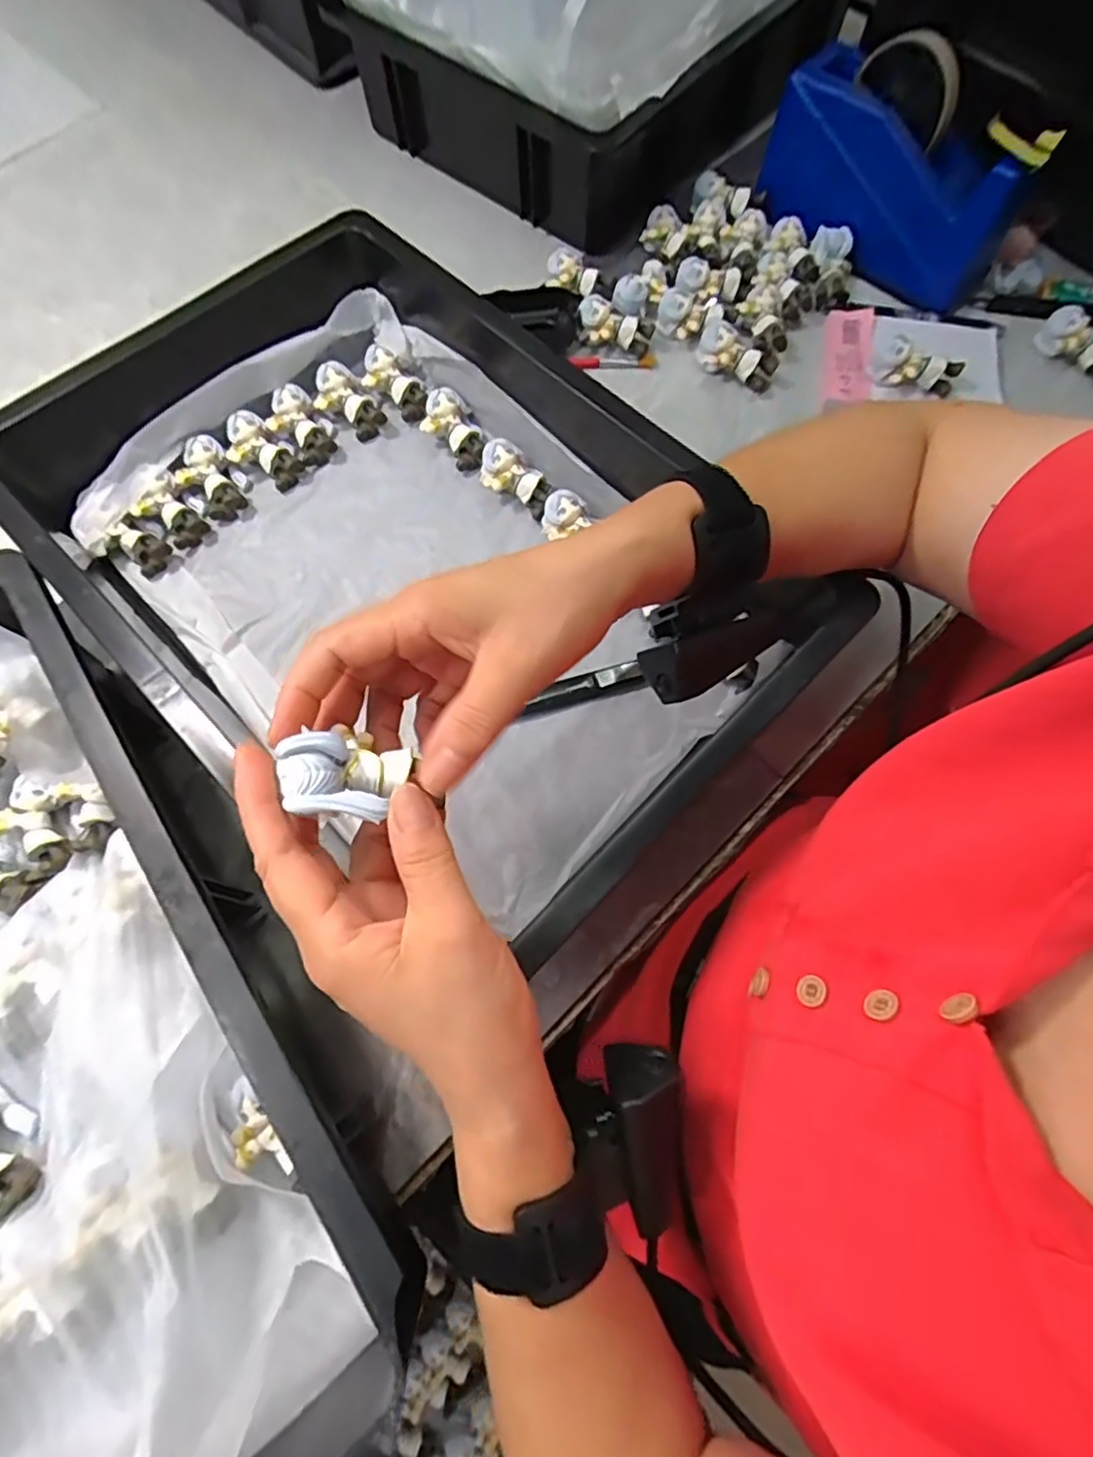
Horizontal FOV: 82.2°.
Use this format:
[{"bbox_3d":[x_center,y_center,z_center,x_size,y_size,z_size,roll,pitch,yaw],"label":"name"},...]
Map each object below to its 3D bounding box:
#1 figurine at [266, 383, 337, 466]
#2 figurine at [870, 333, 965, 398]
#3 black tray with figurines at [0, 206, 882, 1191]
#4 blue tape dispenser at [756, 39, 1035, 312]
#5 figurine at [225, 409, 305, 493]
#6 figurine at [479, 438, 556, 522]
[{"bbox_3d":[-0.182,-0.224,0.467,0.041,0.030,0.052,-24,73,-9],"label":"figurine"},{"bbox_3d":[0.278,-0.271,0.472,0.062,0.022,0.030,25,72,8],"label":"figurine"},{"bbox_3d":[-0.096,-0.106,0.398,0.314,0.095,0.484,-40,76,-13],"label":"black tray with figurines"},{"bbox_3d":[0.254,-0.408,0.479,0.200,0.100,0.050,29,73,9],"label":"blue tape dispenser"},{"bbox_3d":[-0.209,-0.202,0.459,0.041,0.031,0.055,-34,74,-12],"label":"figurine"},{"bbox_3d":[-0.022,-0.179,0.450,0.060,0.026,0.036,42,75,-2],"label":"figurine"}]

